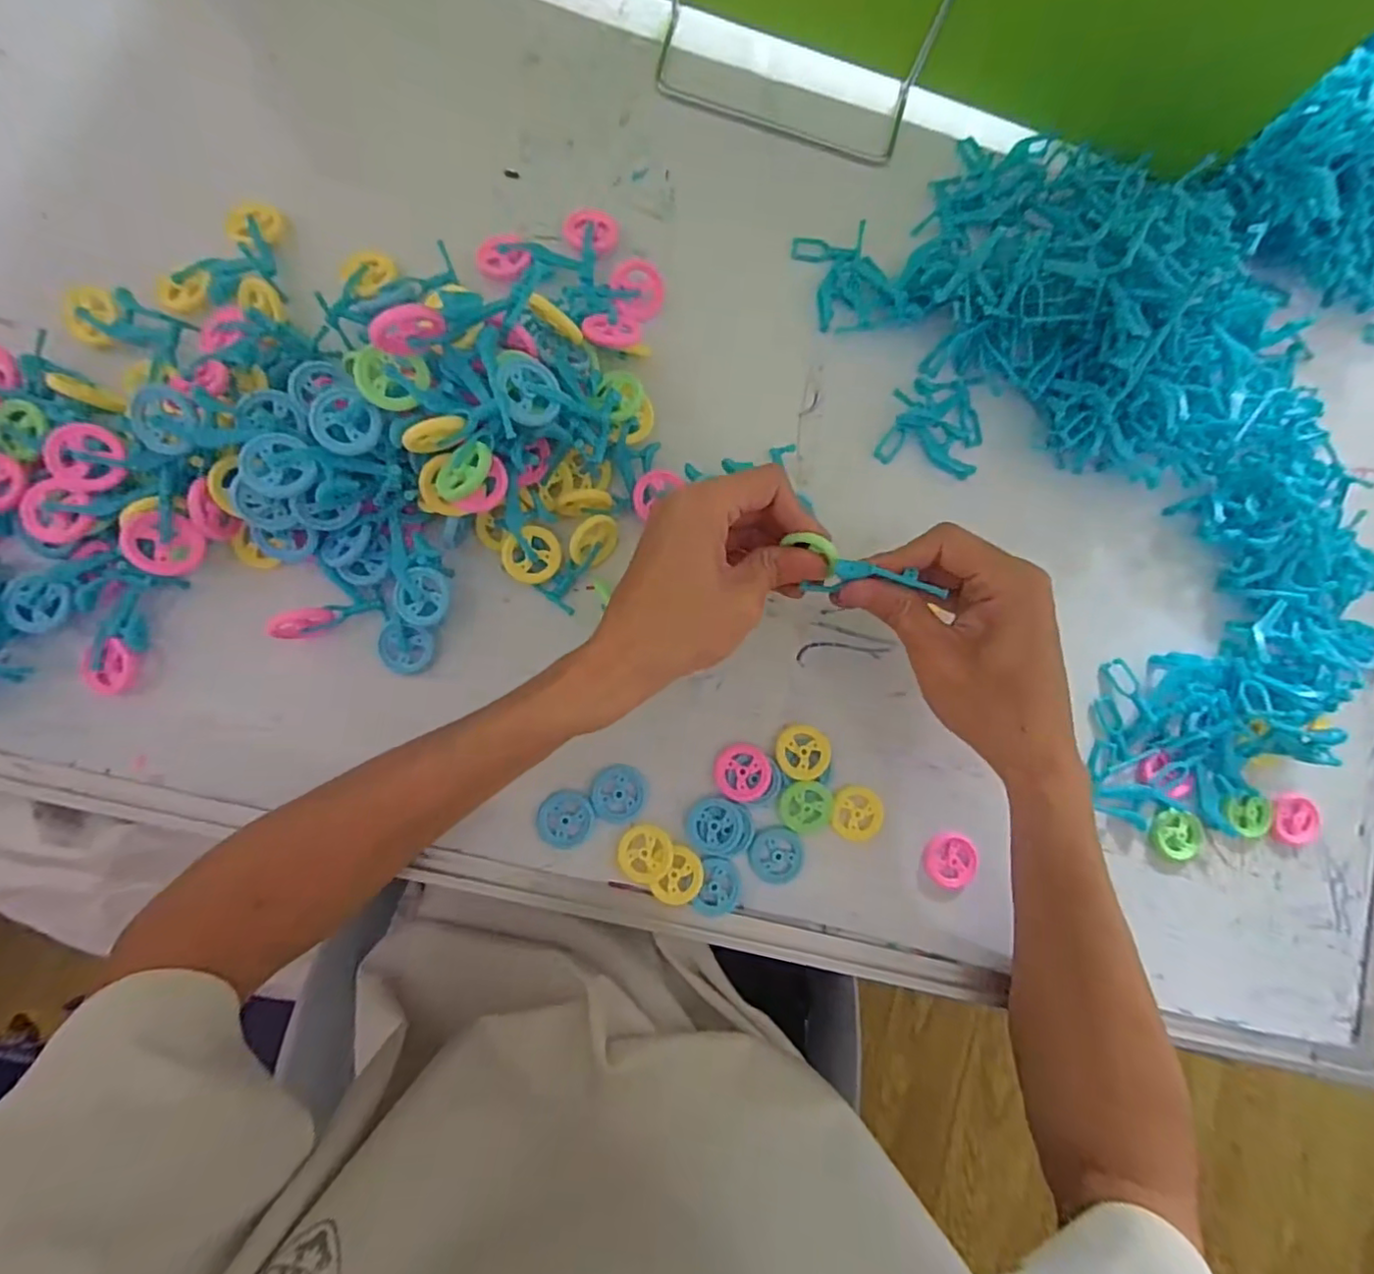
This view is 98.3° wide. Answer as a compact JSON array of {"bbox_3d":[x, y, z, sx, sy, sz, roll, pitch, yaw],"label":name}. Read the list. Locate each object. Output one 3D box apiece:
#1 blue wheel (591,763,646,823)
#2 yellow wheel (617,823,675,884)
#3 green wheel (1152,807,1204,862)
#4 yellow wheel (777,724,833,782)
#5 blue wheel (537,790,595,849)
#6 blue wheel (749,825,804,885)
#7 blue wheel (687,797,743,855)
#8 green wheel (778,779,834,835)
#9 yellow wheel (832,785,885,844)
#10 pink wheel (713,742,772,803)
[{"bbox_3d":[-0.037,0.085,0.323,0.028,0.007,0.029,0,86,-5],"label":"blue wheel"},{"bbox_3d":[-0.022,0.116,0.317,0.028,0.004,0.030,0,86,-5],"label":"yellow wheel"},{"bbox_3d":[0.285,0.115,0.345,0.030,0.004,0.027,14,85,-4],"label":"green wheel"},{"bbox_3d":[0.064,0.064,0.328,0.030,0.010,0.028,0,86,-5],"label":"yellow wheel"},{"bbox_3d":[-0.064,0.097,0.316,0.028,0.004,0.030,0,86,-5],"label":"blue wheel"},{"bbox_3d":[0.049,0.120,0.324,0.029,0.004,0.029,0,86,-5],"label":"blue wheel"},{"bbox_3d":[0.015,0.102,0.321,0.029,0.005,0.029,0,86,-5],"label":"blue wheel"},{"bbox_3d":[0.066,0.093,0.325,0.032,0.008,0.028,34,84,-2],"label":"green wheel"},{"bbox_3d":[0.096,0.099,0.330,0.029,0.004,0.030,0,86,-5],"label":"yellow wheel"},{"bbox_3d":[0.030,0.074,0.323,0.030,0.007,0.030,0,86,-5],"label":"pink wheel"}]

